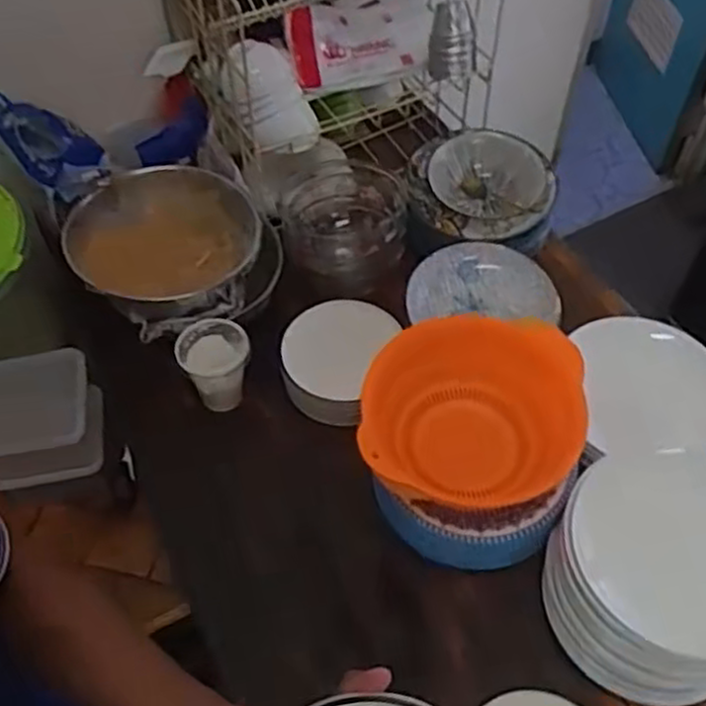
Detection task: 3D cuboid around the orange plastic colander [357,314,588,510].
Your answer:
[{"bbox_3d":[0.129,0.070,0.830,0.234,0.118,0.195,-2,53,0],"label":"orange plastic colander"}]

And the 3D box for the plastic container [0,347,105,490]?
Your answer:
[{"bbox_3d":[-0.393,0.080,0.945,0.143,0.108,0.136,-15,54,-10],"label":"plastic container"}]

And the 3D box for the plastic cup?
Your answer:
[{"bbox_3d":[-0.173,0.015,0.956,0.086,0.093,0.086,-1,53,1],"label":"plastic cup"}]

